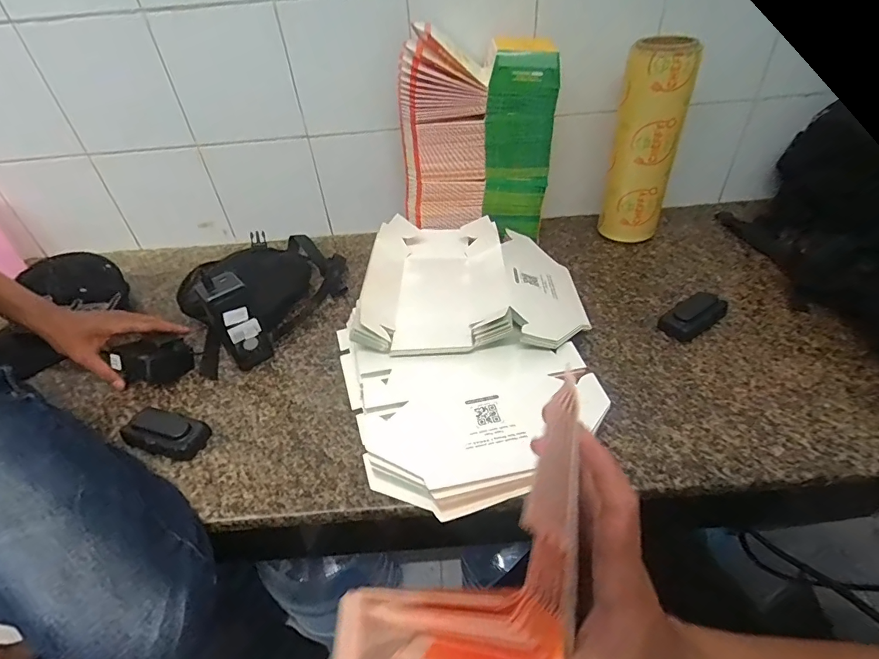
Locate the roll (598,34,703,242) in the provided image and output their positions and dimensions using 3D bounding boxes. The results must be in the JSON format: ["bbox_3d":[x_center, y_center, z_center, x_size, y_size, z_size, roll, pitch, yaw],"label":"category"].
[{"bbox_3d":[0.351,-0.307,0.774,0.110,0.325,0.089,11,43,17],"label":"roll"}]

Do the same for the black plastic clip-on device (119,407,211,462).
[{"bbox_3d":[-0.344,0.129,0.565,0.104,0.024,0.052,9,43,16],"label":"black plastic clip-on device"}]

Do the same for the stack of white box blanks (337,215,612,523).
[{"bbox_3d":[0.034,0.008,0.619,0.337,0.084,0.466,-3,41,2],"label":"stack of white box blanks"}]

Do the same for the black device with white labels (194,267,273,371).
[{"bbox_3d":[-0.282,-0.012,0.627,0.053,0.138,0.057,-30,46,-26],"label":"black device with white labels"}]

